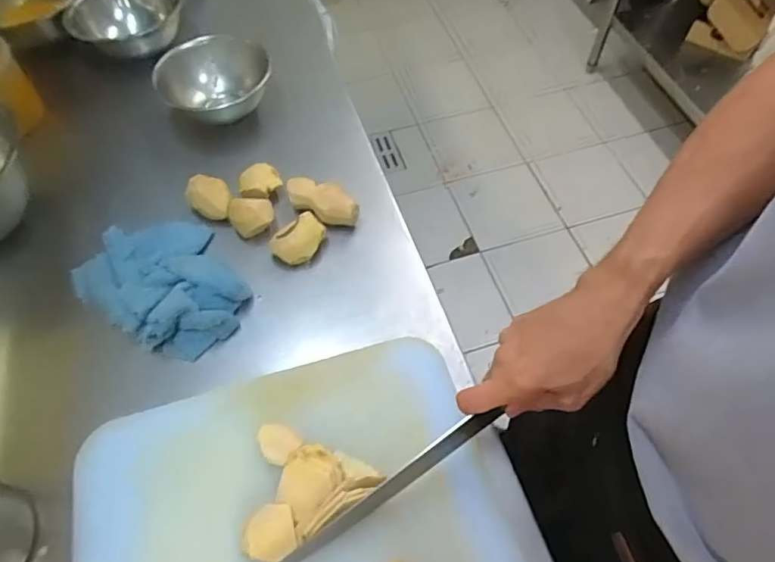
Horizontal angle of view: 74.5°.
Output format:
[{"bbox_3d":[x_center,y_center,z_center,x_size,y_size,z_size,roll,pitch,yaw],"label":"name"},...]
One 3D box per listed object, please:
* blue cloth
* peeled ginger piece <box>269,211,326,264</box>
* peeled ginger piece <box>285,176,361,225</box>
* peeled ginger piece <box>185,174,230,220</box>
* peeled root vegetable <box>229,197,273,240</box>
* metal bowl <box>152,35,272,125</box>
[{"bbox_3d":[-0.247,-0.004,0.555,0.191,0.052,0.136,40,67,21],"label":"blue cloth"},{"bbox_3d":[-0.099,-0.043,0.584,0.064,0.038,0.046,-32,64,-17],"label":"peeled ginger piece"},{"bbox_3d":[-0.079,-0.092,0.610,0.095,0.048,0.035,27,63,16],"label":"peeled ginger piece"},{"bbox_3d":[-0.212,-0.101,0.611,0.056,0.029,0.038,24,62,14],"label":"peeled ginger piece"},{"bbox_3d":[-0.161,-0.080,0.603,0.049,0.038,0.048,0,59,1],"label":"peeled root vegetable"},{"bbox_3d":[-0.228,-0.266,0.692,0.133,0.092,0.146,0,59,1],"label":"metal bowl"}]

